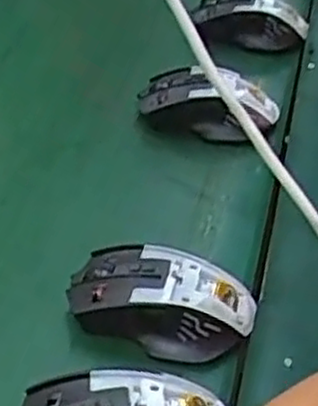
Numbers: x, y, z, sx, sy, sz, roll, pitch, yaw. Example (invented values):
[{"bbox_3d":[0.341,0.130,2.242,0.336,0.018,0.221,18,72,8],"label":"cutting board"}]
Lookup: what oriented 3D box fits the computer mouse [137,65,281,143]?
[{"bbox_3d":[0.039,-0.083,0.614,0.114,0.040,0.058,15,45,17],"label":"computer mouse"}]

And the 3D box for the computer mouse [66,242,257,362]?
[{"bbox_3d":[0.001,0.057,0.470,0.109,0.040,0.067,17,45,18],"label":"computer mouse"}]

